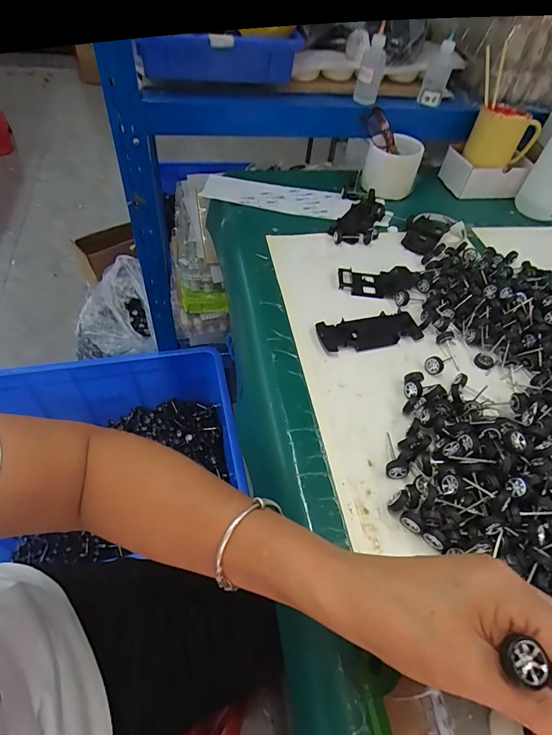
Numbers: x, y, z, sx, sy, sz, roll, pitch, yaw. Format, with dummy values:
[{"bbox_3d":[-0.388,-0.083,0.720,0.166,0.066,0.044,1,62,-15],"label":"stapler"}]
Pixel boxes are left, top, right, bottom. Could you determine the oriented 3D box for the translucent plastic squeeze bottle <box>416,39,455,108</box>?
[{"bbox_3d":[0.261,-0.475,0.647,0.037,0.092,0.034,19,53,9],"label":"translucent plastic squeeze bottle"}]

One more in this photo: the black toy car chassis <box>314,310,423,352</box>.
[{"bbox_3d":[0.112,-0.043,0.472,0.127,0.006,0.046,-9,54,-12],"label":"black toy car chassis"}]

